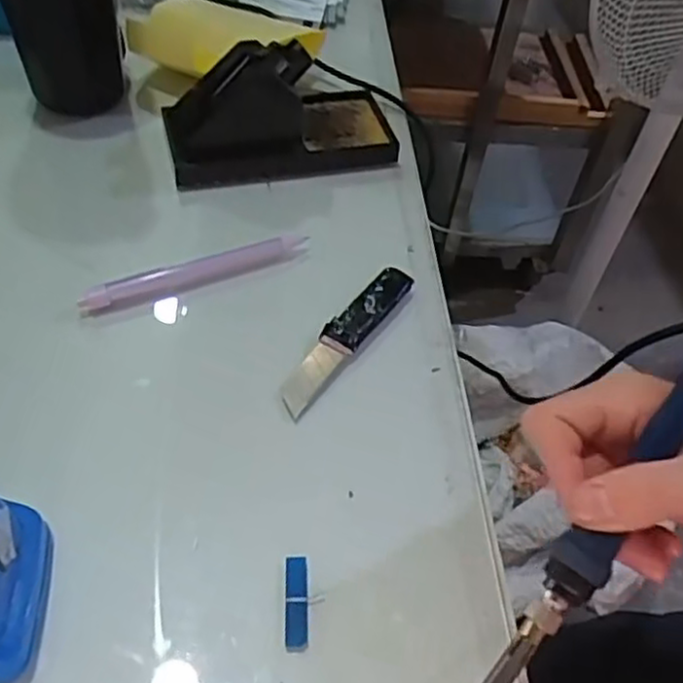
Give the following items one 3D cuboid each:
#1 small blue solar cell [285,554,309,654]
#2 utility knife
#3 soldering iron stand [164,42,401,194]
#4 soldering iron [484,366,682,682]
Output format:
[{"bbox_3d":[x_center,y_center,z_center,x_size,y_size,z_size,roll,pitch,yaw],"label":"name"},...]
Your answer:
[{"bbox_3d":[-0.019,0.111,0.306,0.010,0.004,0.040,2,50,-5],"label":"small blue solar cell"},{"bbox_3d":[0.003,-0.004,0.402,0.025,0.014,0.114,28,52,17],"label":"utility knife"},{"bbox_3d":[-0.043,-0.167,0.496,0.160,0.072,0.079,-13,52,-16],"label":"soldering iron stand"},{"bbox_3d":[0.104,0.064,0.272,0.019,0.016,0.205,33,79,21],"label":"soldering iron"}]

